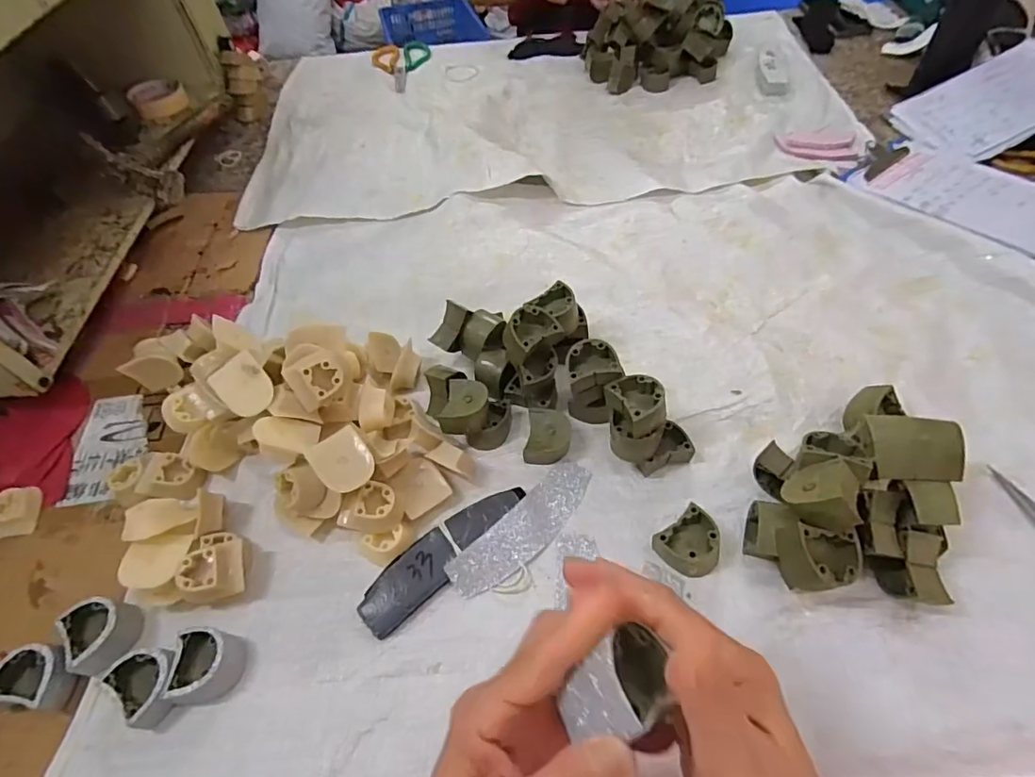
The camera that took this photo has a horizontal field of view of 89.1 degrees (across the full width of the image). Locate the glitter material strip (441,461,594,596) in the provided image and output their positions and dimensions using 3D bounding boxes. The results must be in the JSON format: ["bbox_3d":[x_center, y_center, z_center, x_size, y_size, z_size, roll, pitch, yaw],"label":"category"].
[{"bbox_3d":[0.008,0.115,0.440,0.044,0.009,0.143,37,64,26],"label":"glitter material strip"}]

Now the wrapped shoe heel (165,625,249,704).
[{"bbox_3d":[-0.227,0.204,0.388,0.039,0.032,0.046,-2,54,3],"label":"wrapped shoe heel"}]

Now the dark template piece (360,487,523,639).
[{"bbox_3d":[-0.060,0.133,0.431,0.155,0.006,0.042,-38,66,-18],"label":"dark template piece"}]

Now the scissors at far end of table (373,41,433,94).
[{"bbox_3d":[-0.214,-0.606,0.988,0.107,0.017,0.208,-11,54,-4],"label":"scissors at far end of table"}]

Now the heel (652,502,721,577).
[{"bbox_3d":[0.136,0.123,0.411,0.047,0.028,0.043,-33,58,-18],"label":"heel"}]

